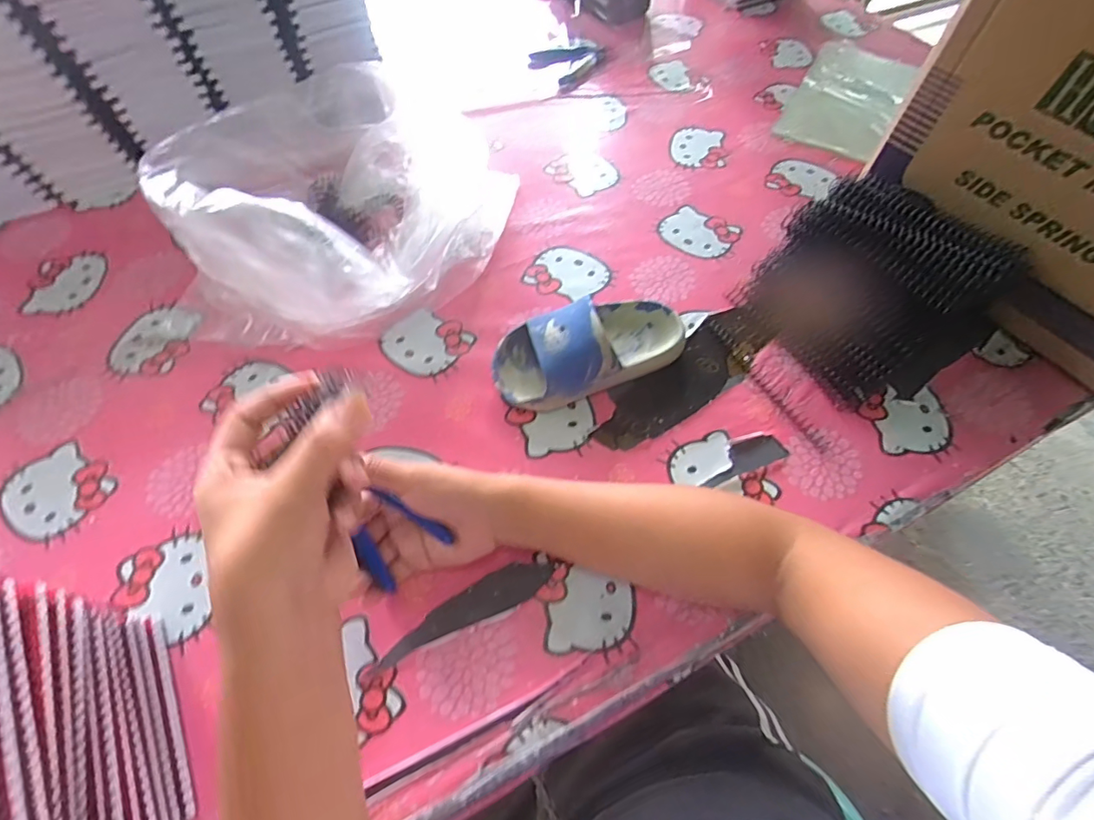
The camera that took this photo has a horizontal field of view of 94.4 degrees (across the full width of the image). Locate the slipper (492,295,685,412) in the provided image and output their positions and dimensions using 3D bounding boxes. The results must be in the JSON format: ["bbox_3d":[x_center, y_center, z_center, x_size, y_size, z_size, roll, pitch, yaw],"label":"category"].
[{"bbox_3d":[0.038,-0.060,0.445,0.171,0.061,0.078,-18,61,-10],"label":"slipper"}]

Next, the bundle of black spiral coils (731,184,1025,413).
[{"bbox_3d":[0.294,-0.113,0.452,0.166,0.094,0.170,-30,64,-16],"label":"bundle of black spiral coils"}]

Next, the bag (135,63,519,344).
[{"bbox_3d":[-0.189,-0.229,0.507,0.278,0.123,0.323,5,60,3],"label":"bag"}]

